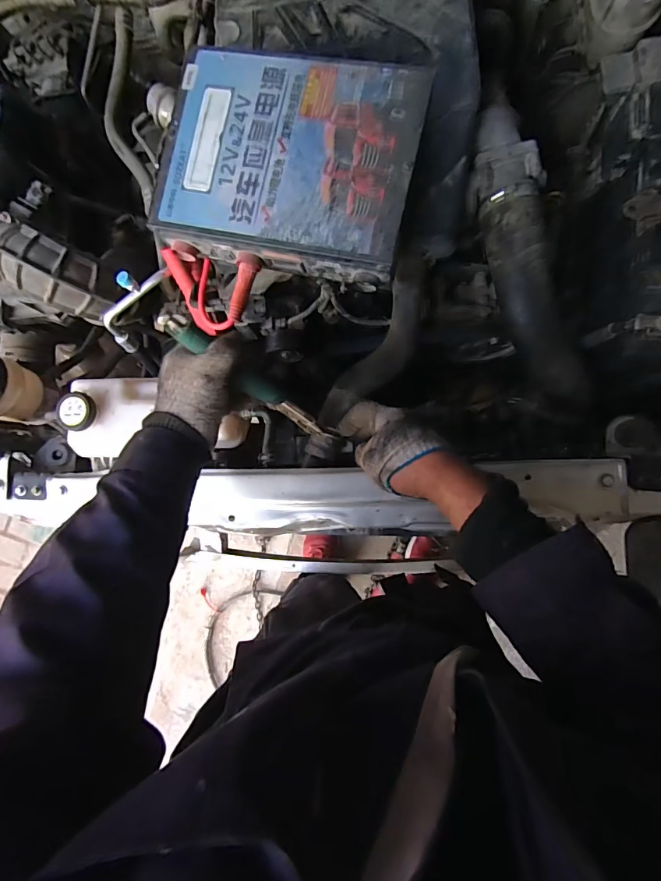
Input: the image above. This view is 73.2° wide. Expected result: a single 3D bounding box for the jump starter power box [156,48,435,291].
[{"bbox_3d":[-0.050,-0.318,0.515,0.288,0.075,0.227,12,85,3],"label":"jump starter power box"}]

